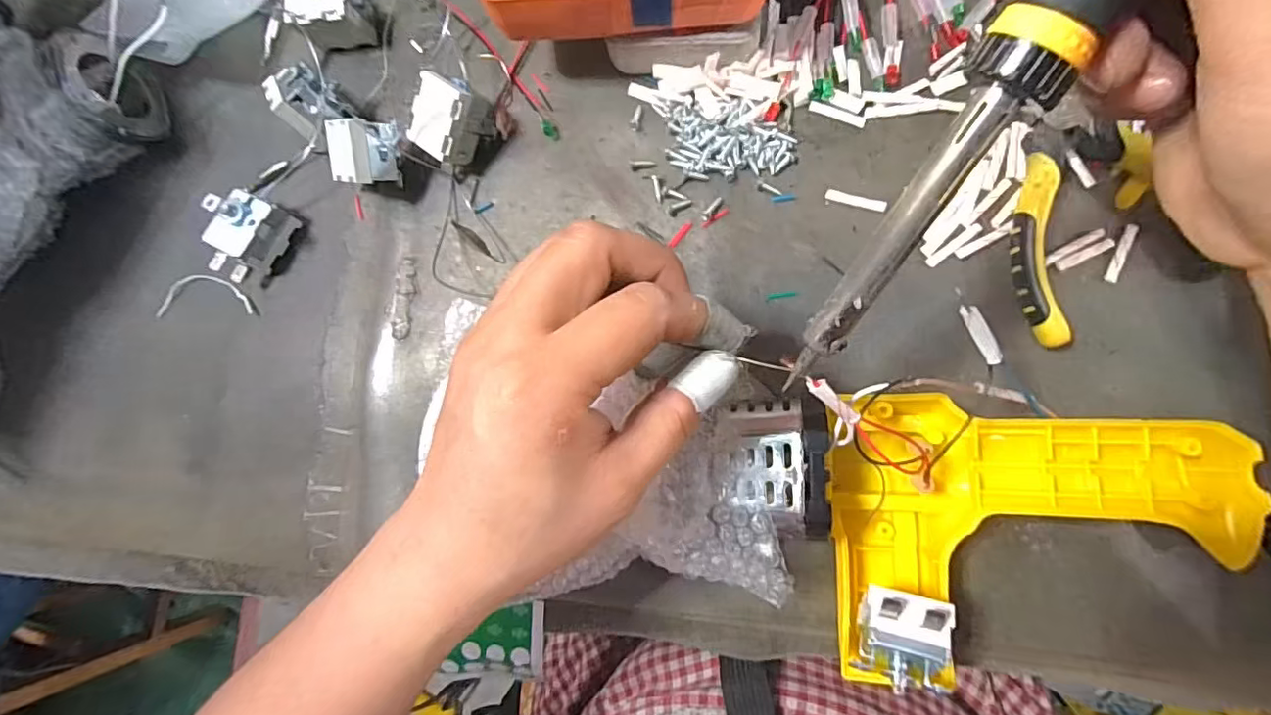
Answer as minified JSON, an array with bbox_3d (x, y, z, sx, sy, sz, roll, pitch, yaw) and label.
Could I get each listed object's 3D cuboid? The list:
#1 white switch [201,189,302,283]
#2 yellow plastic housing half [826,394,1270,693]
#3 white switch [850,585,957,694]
[{"bbox_3d":[-0.214,-0.066,0.303,0.028,0.030,0.045,27,91,9],"label":"white switch"},{"bbox_3d":[0.158,0.072,0.230,0.143,0.042,0.111,-2,86,8],"label":"yellow plastic housing half"},{"bbox_3d":[0.101,0.109,0.211,0.033,0.016,0.037,11,86,9],"label":"white switch"}]

